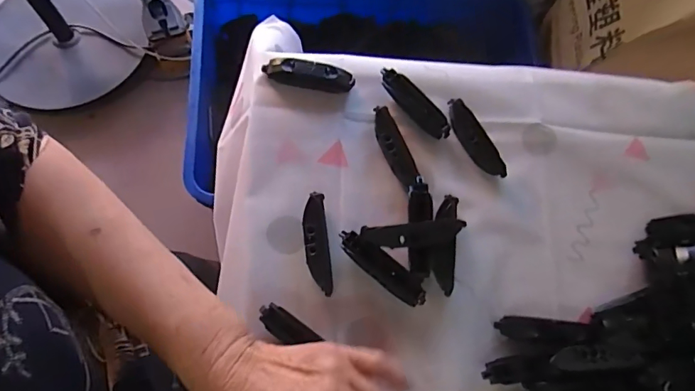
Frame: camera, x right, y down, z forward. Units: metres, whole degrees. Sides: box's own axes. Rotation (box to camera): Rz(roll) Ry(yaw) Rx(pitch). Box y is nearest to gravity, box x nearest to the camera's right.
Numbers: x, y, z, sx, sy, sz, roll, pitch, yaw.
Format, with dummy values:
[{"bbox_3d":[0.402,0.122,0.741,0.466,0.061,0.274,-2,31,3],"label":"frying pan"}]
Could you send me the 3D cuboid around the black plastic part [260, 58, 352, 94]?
[{"bbox_3d":[-0.035,-0.109,0.424,0.079,0.022,0.019,12,72,-1],"label":"black plastic part"}]

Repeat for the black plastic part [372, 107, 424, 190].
[{"bbox_3d":[0.041,-0.041,0.407,0.019,0.018,0.079,-22,76,-12],"label":"black plastic part"}]

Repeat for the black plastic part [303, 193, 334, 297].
[{"bbox_3d":[-0.025,0.039,0.374,0.019,0.015,0.080,-5,73,-7],"label":"black plastic part"}]

